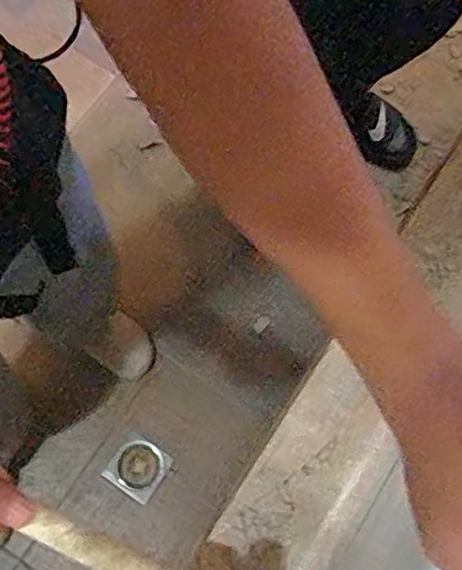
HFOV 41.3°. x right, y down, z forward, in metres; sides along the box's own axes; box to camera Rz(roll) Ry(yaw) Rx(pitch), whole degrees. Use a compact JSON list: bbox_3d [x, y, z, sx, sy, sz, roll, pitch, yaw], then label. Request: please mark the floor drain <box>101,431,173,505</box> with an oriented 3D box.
[{"bbox_3d":[-0.179,0.349,1.174,0.101,0.009,0.100,30,71,15],"label":"floor drain"}]

